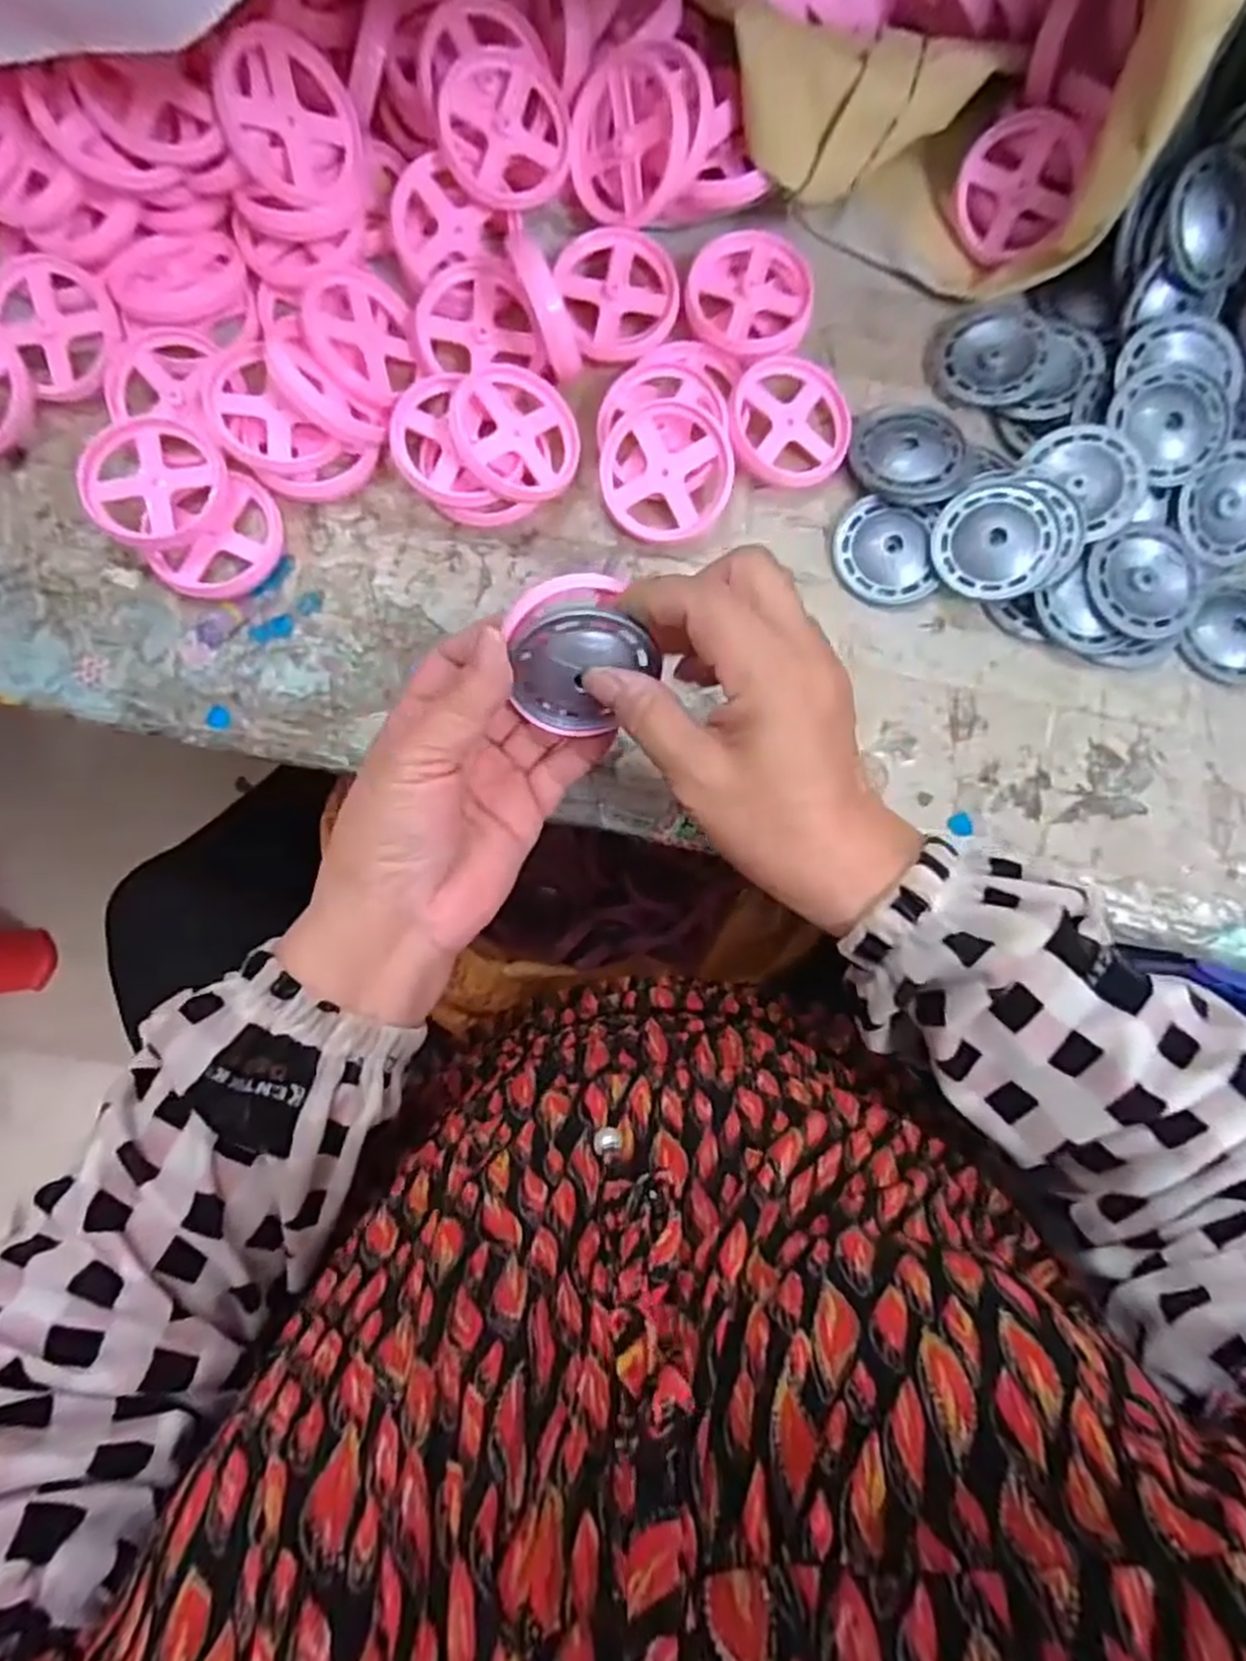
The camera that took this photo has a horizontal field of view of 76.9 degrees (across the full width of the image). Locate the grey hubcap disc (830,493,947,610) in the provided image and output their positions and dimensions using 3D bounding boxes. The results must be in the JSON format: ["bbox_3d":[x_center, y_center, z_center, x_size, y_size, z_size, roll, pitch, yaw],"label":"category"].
[{"bbox_3d":[0.130,-0.139,0.389,0.047,0.007,0.053,-5,81,-3],"label":"grey hubcap disc"}]

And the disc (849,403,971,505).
[{"bbox_3d":[0.143,-0.189,0.393,0.056,0.012,0.056,0,80,-2],"label":"disc"}]

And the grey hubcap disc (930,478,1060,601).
[{"bbox_3d":[0.179,-0.140,0.377,0.055,0.004,0.056,-1,88,14],"label":"grey hubcap disc"}]

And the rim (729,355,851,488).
[{"bbox_3d":[0.084,-0.204,0.396,0.061,0.012,0.061,0,89,-12],"label":"rim"}]

